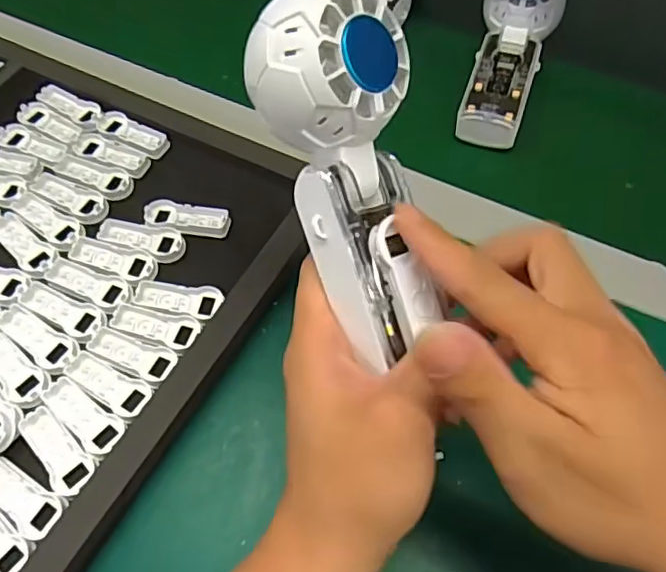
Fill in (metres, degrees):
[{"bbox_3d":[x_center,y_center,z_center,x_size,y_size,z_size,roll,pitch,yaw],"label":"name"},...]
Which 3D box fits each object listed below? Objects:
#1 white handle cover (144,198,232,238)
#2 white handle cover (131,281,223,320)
[{"bbox_3d":[-0.098,-0.045,0.399,0.056,0.007,0.023,10,60,4],"label":"white handle cover"},{"bbox_3d":[-0.094,0.007,0.361,0.054,0.011,0.021,13,60,6],"label":"white handle cover"}]

